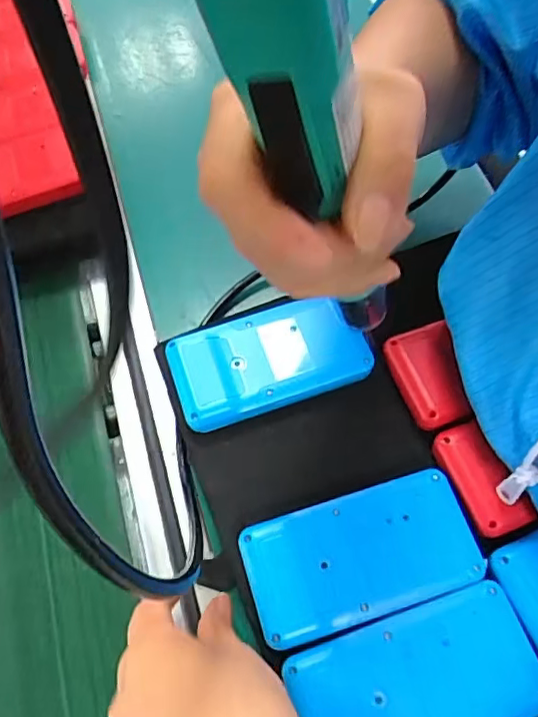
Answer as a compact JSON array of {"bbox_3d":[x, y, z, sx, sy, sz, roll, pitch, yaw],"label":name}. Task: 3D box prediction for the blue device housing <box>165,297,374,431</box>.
[{"bbox_3d":[-0.001,-0.001,0.361,0.117,0.023,0.065,-17,66,-7],"label":"blue device housing"}]

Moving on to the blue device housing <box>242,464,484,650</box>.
[{"bbox_3d":[0.049,0.107,0.311,0.121,0.022,0.062,-16,66,-6],"label":"blue device housing"}]

